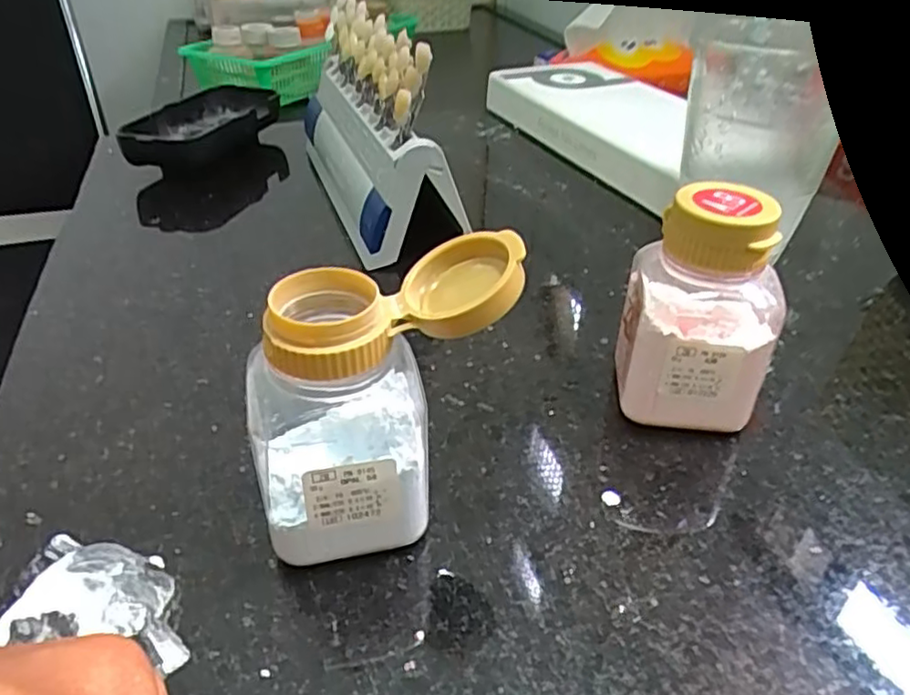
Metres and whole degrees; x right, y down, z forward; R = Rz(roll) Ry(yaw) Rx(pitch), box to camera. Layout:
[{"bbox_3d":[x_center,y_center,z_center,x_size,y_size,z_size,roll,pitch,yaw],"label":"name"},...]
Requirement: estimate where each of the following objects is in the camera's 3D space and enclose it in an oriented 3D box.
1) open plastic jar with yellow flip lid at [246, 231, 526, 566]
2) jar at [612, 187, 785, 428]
[{"bbox_3d":[-0.017,0.016,0.167,0.064,0.075,0.033,-8,36,-12],"label":"open plastic jar with yellow flip lid"},{"bbox_3d":[0.075,-0.010,0.206,0.042,0.073,0.033,10,37,14],"label":"jar"}]

